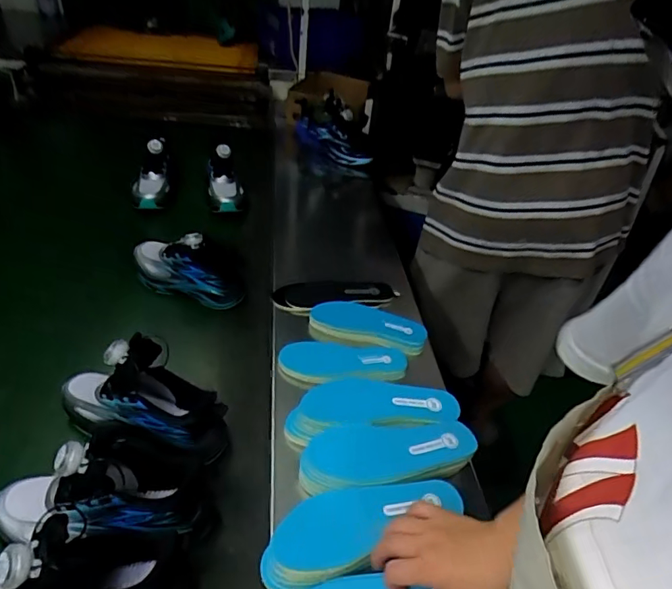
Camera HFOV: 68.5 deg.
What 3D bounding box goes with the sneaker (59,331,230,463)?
[{"bbox_3d":[-0.226,0.113,0.574,0.202,0.125,0.073,11,38,6],"label":"sneaker"}]

